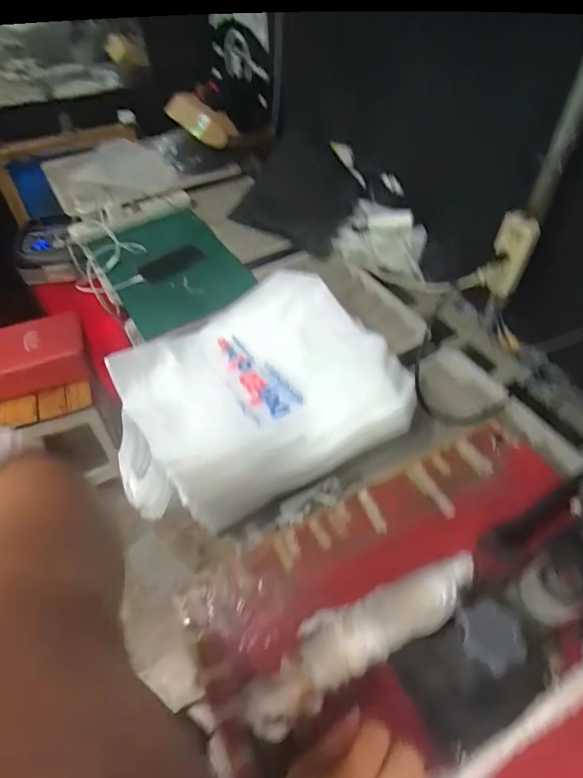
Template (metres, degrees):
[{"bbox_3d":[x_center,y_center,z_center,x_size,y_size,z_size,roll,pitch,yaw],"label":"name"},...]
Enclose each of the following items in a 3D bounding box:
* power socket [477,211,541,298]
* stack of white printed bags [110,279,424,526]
[{"bbox_3d":[0.392,-0.239,0.836,0.069,0.149,0.040,25,54,21],"label":"power socket"},{"bbox_3d":[-0.066,0.015,0.774,0.468,0.158,0.331,-20,52,-15],"label":"stack of white printed bags"}]

